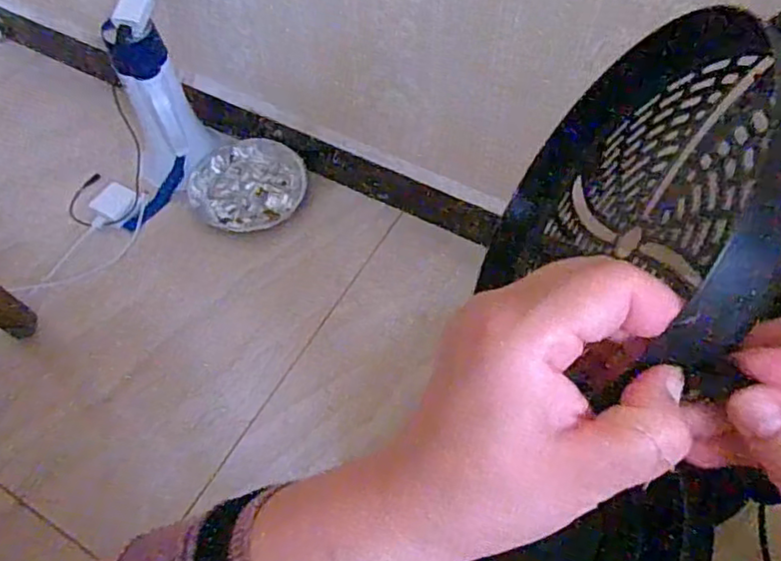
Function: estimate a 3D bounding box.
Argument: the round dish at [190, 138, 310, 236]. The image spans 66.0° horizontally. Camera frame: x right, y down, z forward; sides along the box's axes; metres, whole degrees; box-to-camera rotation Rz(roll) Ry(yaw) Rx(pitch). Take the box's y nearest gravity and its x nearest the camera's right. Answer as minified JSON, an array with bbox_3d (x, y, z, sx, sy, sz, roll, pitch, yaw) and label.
[{"bbox_3d":[-0.217,-0.148,0.925,0.174,0.035,0.149,-34,61,-17],"label":"round dish"}]

